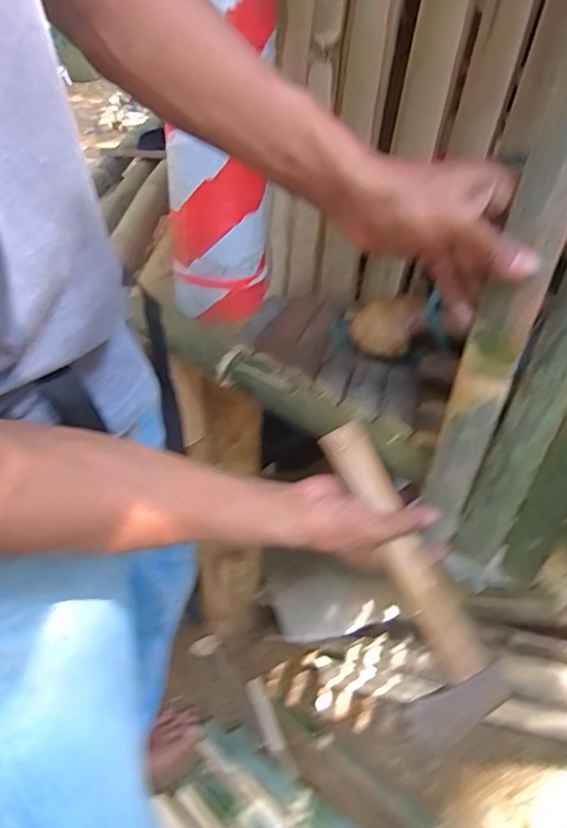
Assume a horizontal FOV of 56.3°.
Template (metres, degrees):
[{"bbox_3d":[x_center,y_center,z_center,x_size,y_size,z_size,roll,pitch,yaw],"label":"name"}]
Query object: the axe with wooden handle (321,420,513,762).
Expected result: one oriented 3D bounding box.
[{"bbox_3d":[0.102,0.137,0.458,0.089,0.031,0.268,-21,83,-27],"label":"axe with wooden handle"}]

